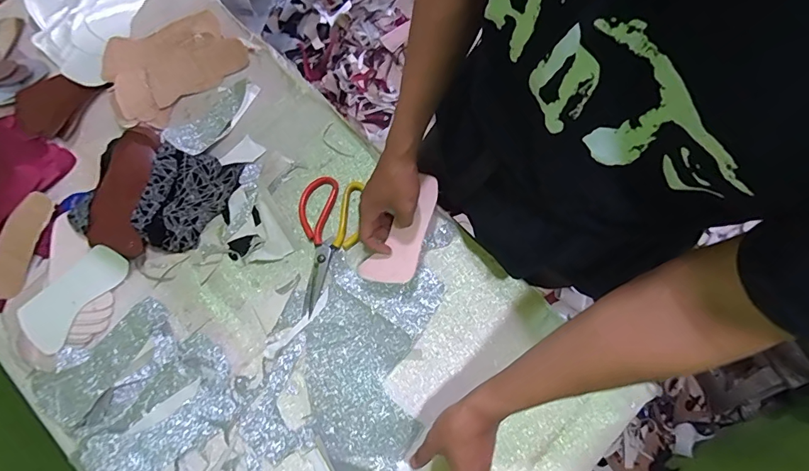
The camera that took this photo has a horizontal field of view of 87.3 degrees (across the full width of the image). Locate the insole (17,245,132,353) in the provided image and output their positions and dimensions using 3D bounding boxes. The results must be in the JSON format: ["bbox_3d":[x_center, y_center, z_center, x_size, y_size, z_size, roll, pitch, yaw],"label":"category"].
[{"bbox_3d":[-0.468,0.083,0.600,0.067,0.013,0.154,41,76,-16],"label":"insole"}]

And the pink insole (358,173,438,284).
[{"bbox_3d":[0.005,-0.004,0.591,0.065,0.010,0.165,29,85,6],"label":"pink insole"}]

